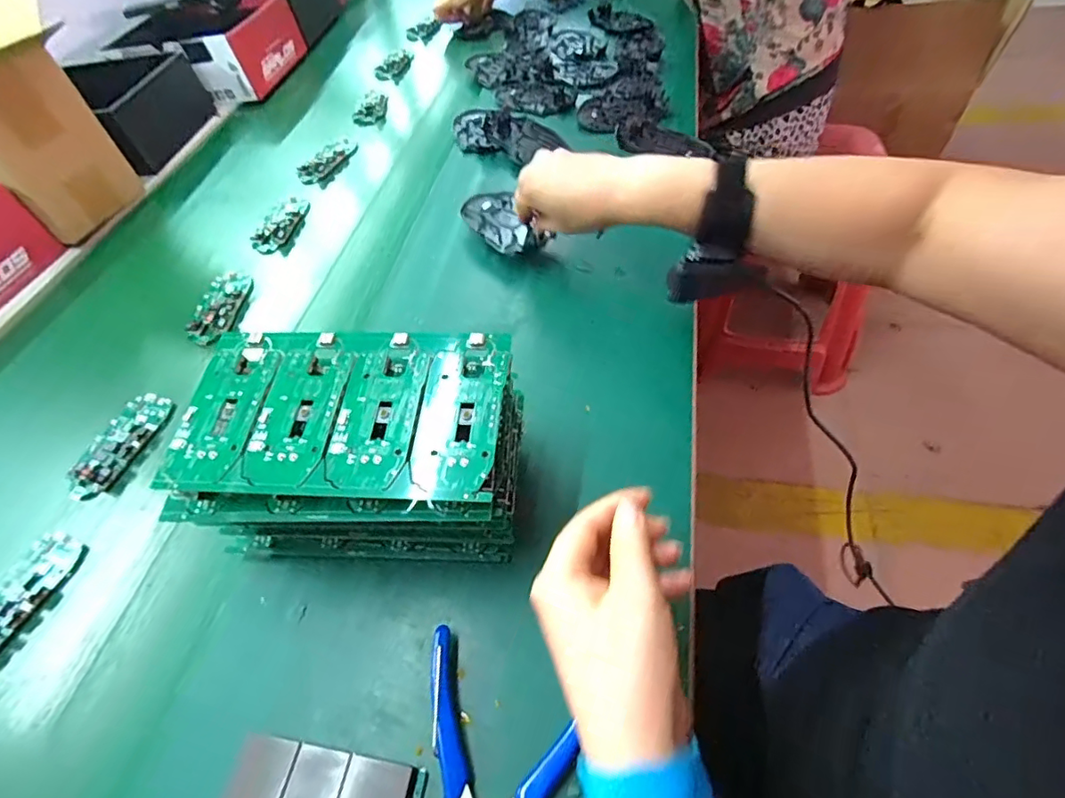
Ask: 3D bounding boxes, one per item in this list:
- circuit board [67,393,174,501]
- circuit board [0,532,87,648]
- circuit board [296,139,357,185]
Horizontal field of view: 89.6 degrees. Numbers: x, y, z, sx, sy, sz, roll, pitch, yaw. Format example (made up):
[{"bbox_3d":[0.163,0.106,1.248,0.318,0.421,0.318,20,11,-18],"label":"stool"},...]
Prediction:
[{"bbox_3d":[-0.346,0.037,0.450,0.044,0.011,0.098,10,56,16],"label":"circuit board"},{"bbox_3d":[-0.365,0.140,0.374,0.046,0.018,0.098,9,55,15],"label":"circuit board"},{"bbox_3d":[-0.267,-0.319,0.712,0.048,0.018,0.103,18,58,17],"label":"circuit board"}]

